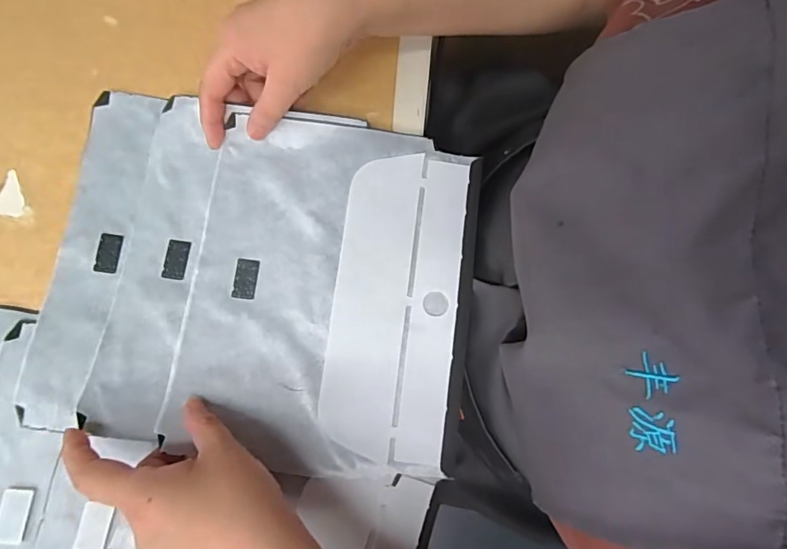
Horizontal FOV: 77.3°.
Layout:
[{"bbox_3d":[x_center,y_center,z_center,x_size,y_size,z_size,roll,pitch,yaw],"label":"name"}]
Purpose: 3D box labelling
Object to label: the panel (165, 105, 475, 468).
[{"bbox_3d":[-0.048,0.010,0.355,0.196,0.012,0.240,8,80,1],"label":"panel"}]

